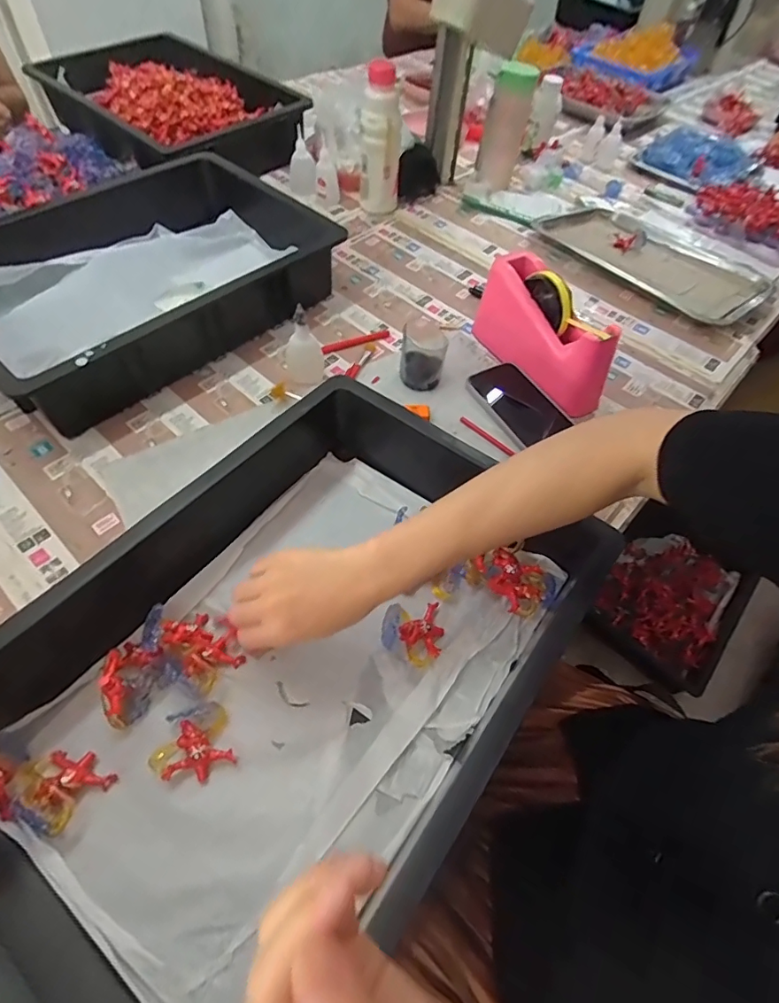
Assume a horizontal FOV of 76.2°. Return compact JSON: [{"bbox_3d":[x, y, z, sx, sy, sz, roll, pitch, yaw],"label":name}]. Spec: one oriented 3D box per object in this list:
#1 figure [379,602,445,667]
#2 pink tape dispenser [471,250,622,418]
[{"bbox_3d":[0.020,0.107,0.423,0.051,0.020,0.057,13,55,6],"label":"figure"},{"bbox_3d":[0.188,-0.207,0.608,0.061,0.105,0.199,-26,60,-20],"label":"pink tape dispenser"}]

